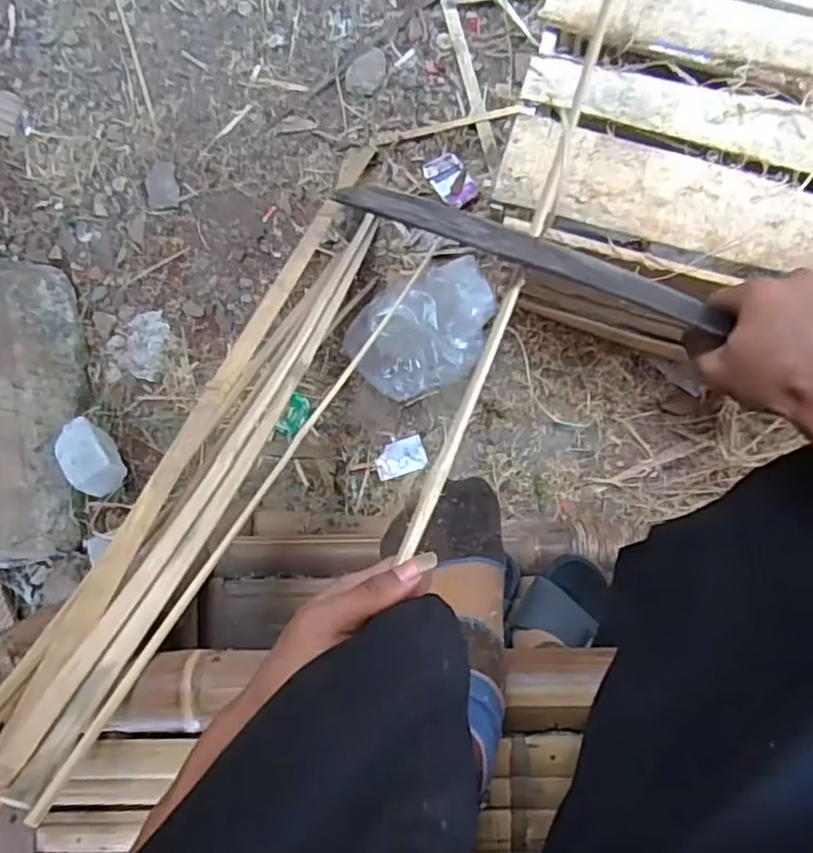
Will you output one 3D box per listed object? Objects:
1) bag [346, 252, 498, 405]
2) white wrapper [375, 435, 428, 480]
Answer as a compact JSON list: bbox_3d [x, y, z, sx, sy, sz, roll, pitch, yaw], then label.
[{"bbox_3d":[0.032,-0.160,1.076,0.260,0.115,0.187,-25,86,7],"label":"bag"},{"bbox_3d":[-0.011,0.054,1.131,0.091,0.013,0.065,-18,86,5],"label":"white wrapper"}]

